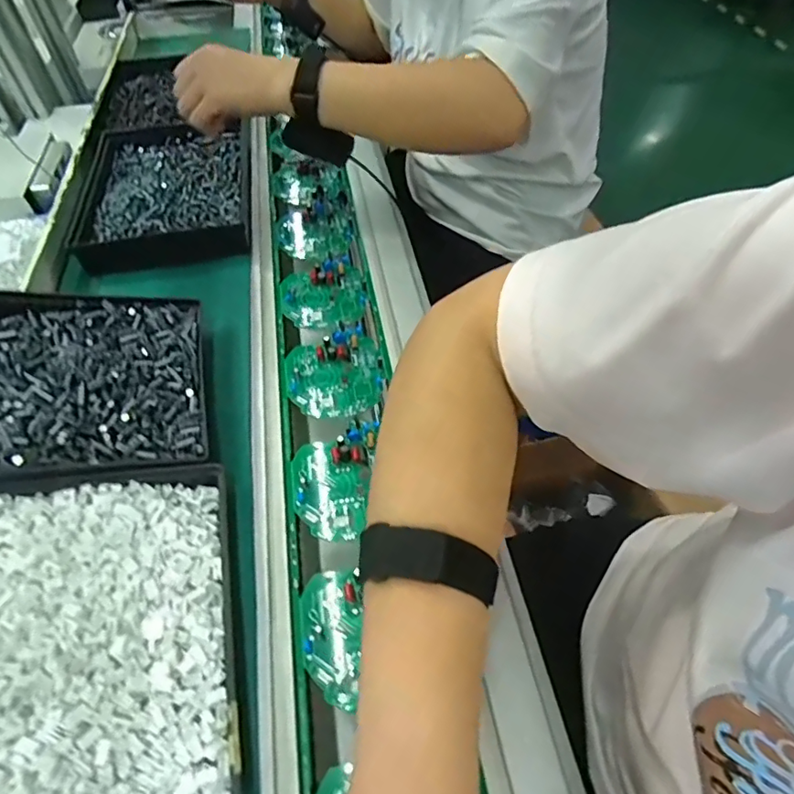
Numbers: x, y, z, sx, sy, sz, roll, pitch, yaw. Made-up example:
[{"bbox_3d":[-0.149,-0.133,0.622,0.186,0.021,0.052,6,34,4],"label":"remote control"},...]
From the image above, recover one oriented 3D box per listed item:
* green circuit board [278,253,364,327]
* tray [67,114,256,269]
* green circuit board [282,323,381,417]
[{"bbox_3d":[-0.074,-0.104,0.509,0.081,0.011,0.094,-10,55,-5],"label":"green circuit board"},{"bbox_3d":[-0.248,-0.235,0.571,0.164,0.031,0.238,-9,54,-4],"label":"tray"},{"bbox_3d":[-0.057,-0.024,0.448,0.081,0.012,0.093,-7,54,-3],"label":"green circuit board"}]

